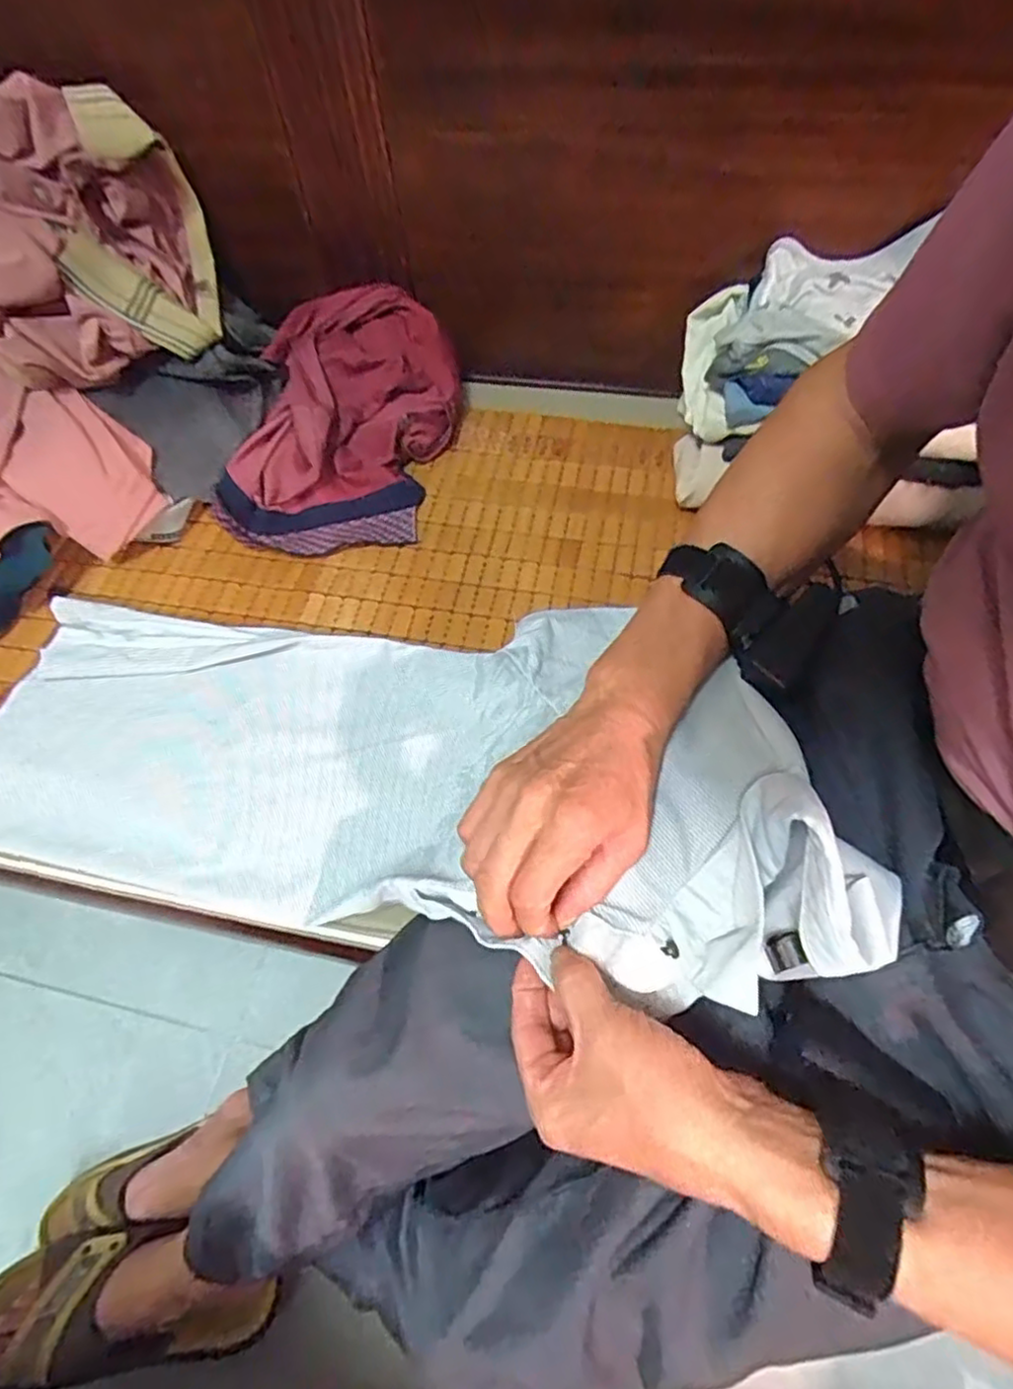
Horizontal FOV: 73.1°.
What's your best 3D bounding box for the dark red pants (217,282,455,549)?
[{"bbox_3d":[-0.160,-0.273,0.676,0.202,0.101,0.273,5,59,6],"label":"dark red pants"}]

